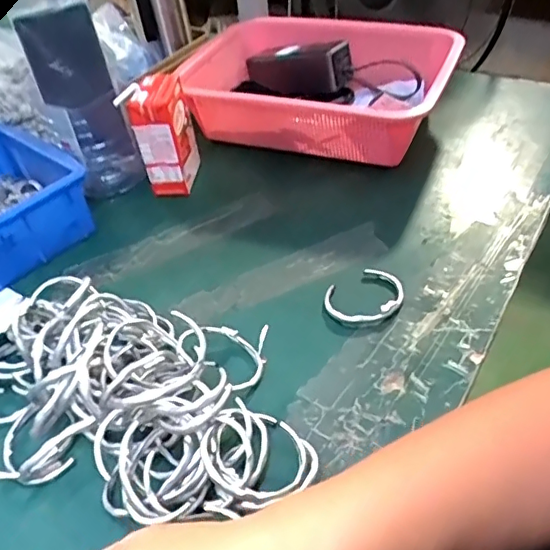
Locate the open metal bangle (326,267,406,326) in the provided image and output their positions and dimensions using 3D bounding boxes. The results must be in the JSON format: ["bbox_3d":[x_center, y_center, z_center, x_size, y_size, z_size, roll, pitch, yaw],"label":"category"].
[{"bbox_3d":[0.076,0.018,0.464,0.067,0.010,0.053,-24,48,-20],"label":"open metal bangle"}]

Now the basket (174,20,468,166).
[{"bbox_3d":[0.037,-0.220,0.647,0.310,0.103,0.192,12,45,19],"label":"basket"}]

